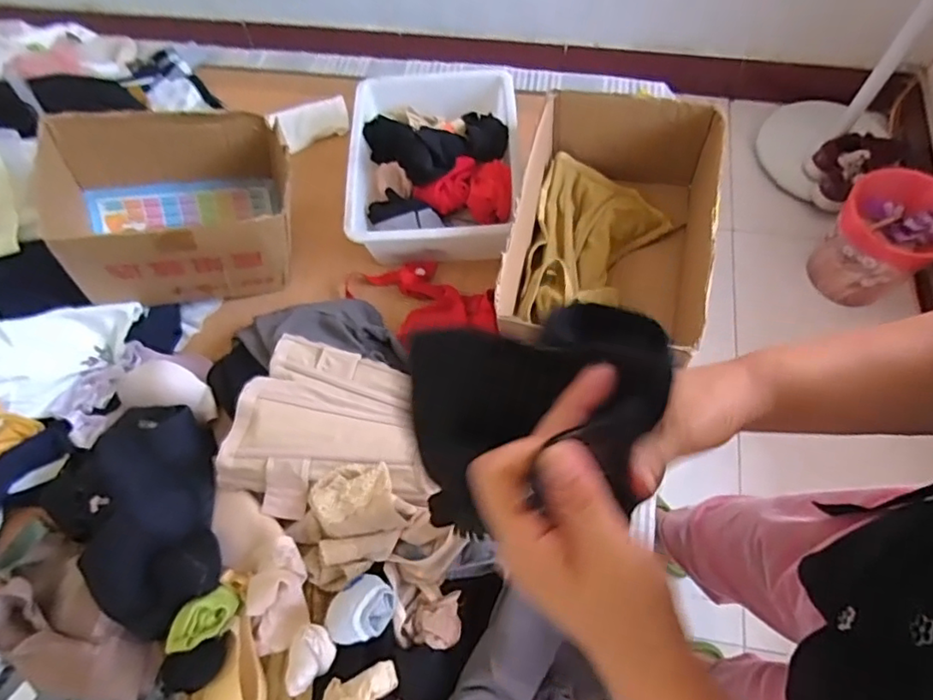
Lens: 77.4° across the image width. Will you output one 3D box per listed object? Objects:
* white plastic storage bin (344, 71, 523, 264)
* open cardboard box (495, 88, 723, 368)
[{"bbox_3d":[-0.052,-0.320,0.998,0.280,0.130,0.362,-2,64,2],"label":"white plastic storage bin"},{"bbox_3d":[0.225,-0.147,0.889,0.288,0.222,0.417,14,66,10],"label":"open cardboard box"}]

